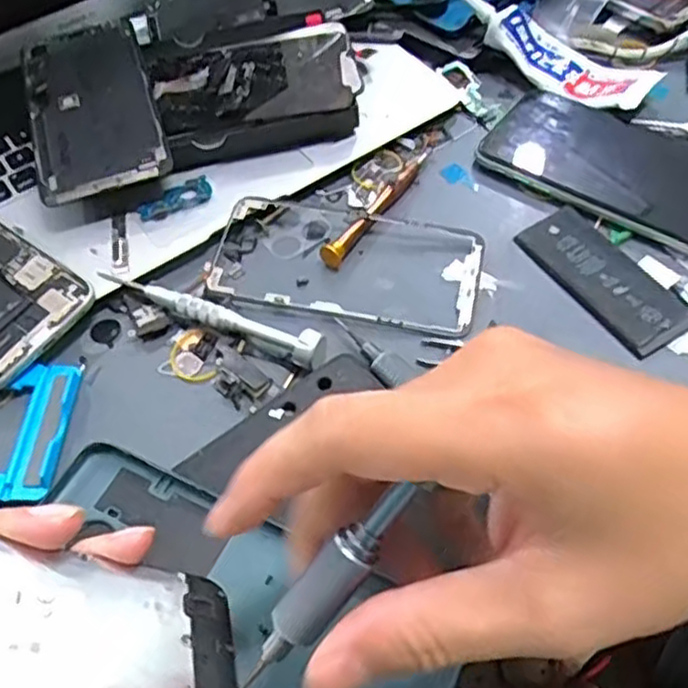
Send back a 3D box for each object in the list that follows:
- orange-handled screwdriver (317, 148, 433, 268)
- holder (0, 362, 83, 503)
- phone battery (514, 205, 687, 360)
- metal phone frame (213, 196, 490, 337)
[{"bbox_3d":[0.022,-0.082,0.400,0.011,0.009,0.109,28,62,23],"label":"orange-handled screwdriver"},{"bbox_3d":[-0.171,0.039,0.327,0.085,0.009,0.072,-3,54,3],"label":"holder"},{"bbox_3d":[0.132,-0.035,0.359,0.041,0.005,0.094,-32,58,-12],"label":"phone battery"},{"bbox_3d":[0.005,-0.047,0.373,0.149,0.006,0.075,10,56,12],"label":"metal phone frame"}]

